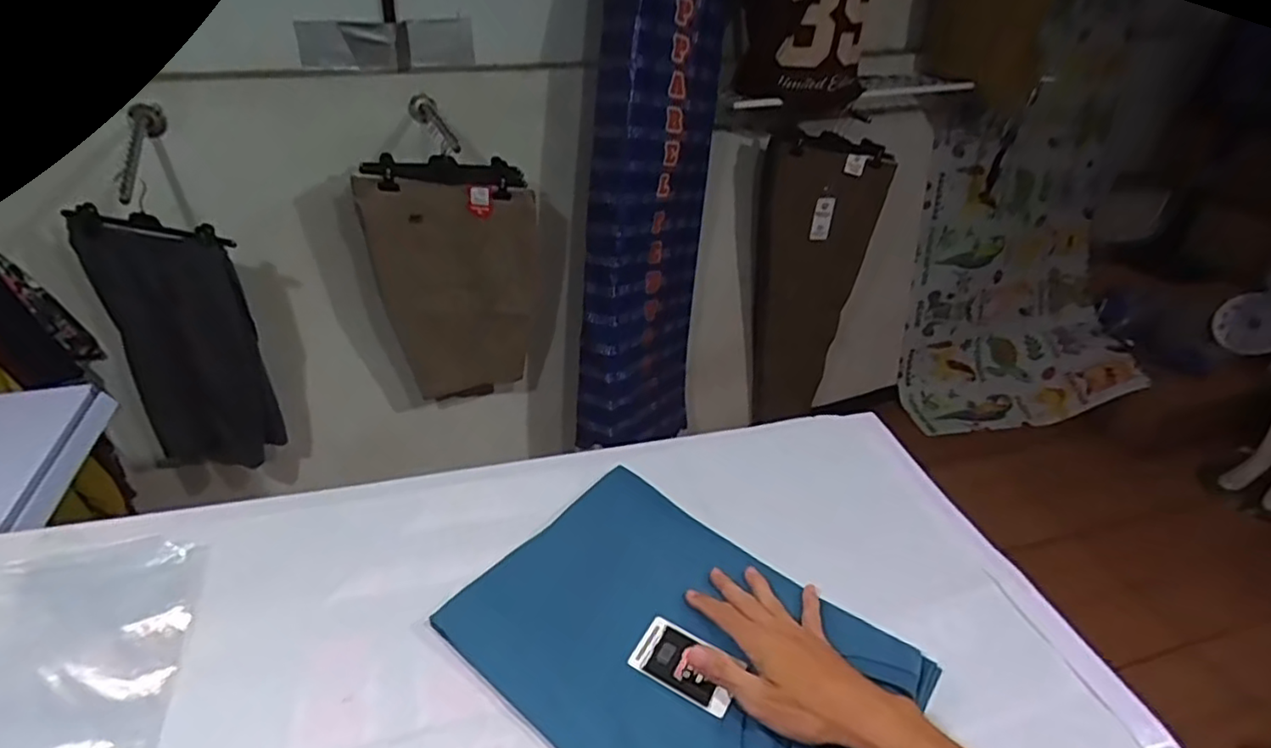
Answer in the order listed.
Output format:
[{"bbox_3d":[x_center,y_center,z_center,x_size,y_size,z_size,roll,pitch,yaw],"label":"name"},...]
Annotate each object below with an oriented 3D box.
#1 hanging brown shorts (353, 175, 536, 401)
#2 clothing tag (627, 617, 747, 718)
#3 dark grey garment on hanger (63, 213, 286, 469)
[{"bbox_3d":[-0.412,-0.179,1.549,0.352,0.550,0.040,-6,35,-14],"label":"hanging brown shorts"},{"bbox_3d":[0.042,0.233,0.528,0.085,0.010,0.050,21,39,23],"label":"clothing tag"},{"bbox_3d":[-0.877,-0.039,1.301,0.289,0.526,0.062,0,32,0],"label":"dark grey garment on hanger"}]

